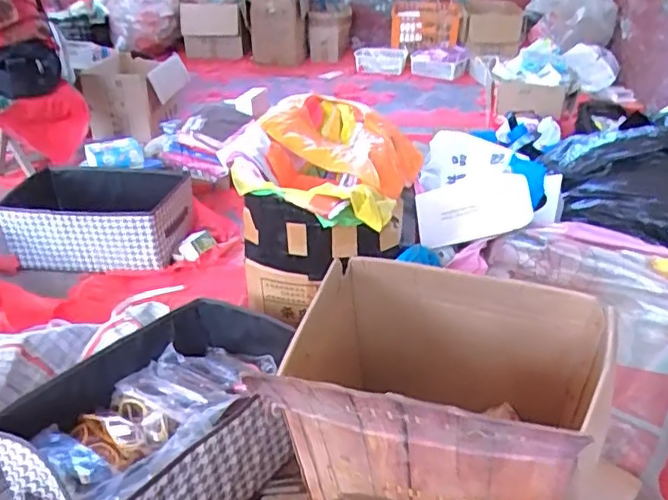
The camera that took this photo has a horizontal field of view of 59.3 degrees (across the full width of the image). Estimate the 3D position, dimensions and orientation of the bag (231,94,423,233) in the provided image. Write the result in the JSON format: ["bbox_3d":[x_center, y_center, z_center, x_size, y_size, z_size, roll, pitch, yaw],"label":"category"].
[{"bbox_3d":[-0.019,-0.164,1.148,0.312,0.133,0.468,9,32,15],"label":"bag"}]

